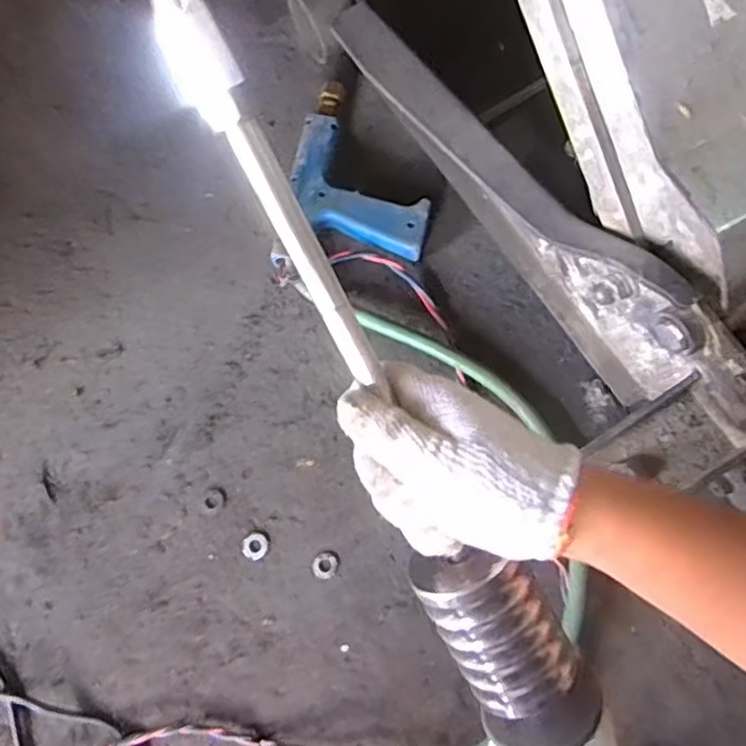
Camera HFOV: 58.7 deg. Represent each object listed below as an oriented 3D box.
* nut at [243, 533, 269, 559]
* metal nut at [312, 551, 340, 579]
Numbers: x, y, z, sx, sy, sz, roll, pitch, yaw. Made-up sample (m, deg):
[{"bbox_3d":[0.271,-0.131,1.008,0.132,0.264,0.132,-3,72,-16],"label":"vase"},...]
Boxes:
[{"bbox_3d":[-0.114,0.168,0.643,0.025,0.004,0.024,0,78,1],"label":"nut"},{"bbox_3d":[-0.046,0.184,0.635,0.024,0.004,0.024,0,78,1],"label":"metal nut"}]

